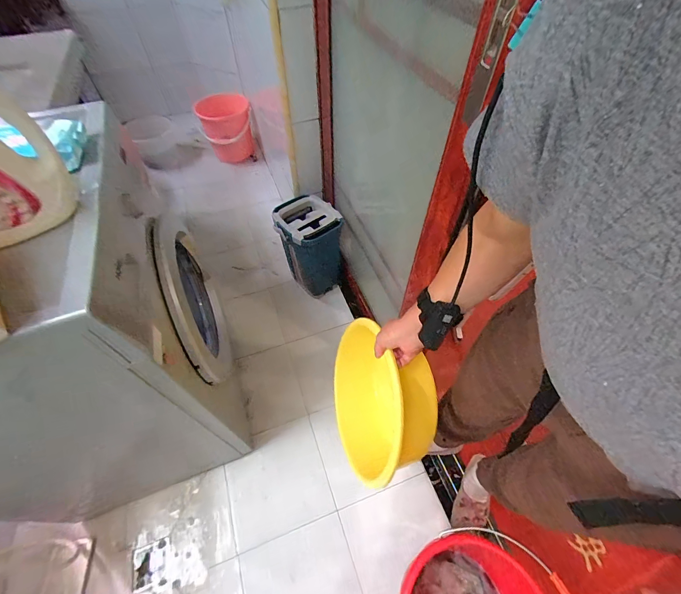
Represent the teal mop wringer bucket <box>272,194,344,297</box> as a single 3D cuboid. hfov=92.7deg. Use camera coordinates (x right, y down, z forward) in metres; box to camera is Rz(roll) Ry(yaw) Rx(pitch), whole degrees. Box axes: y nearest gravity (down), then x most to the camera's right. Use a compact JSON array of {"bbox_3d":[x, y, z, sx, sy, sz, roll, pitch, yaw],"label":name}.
[{"bbox_3d":[-0.130,-0.195,1.335,0.231,0.350,0.252,-26,58,-17],"label":"teal mop wringer bucket"}]

